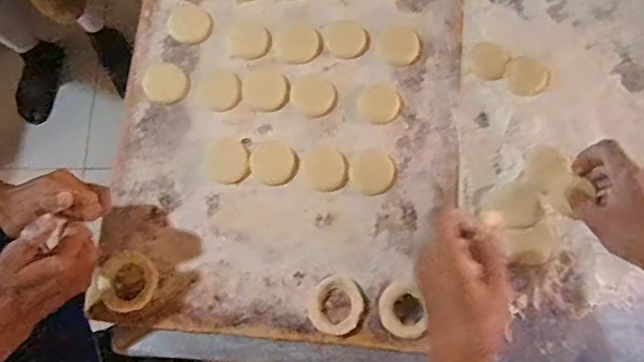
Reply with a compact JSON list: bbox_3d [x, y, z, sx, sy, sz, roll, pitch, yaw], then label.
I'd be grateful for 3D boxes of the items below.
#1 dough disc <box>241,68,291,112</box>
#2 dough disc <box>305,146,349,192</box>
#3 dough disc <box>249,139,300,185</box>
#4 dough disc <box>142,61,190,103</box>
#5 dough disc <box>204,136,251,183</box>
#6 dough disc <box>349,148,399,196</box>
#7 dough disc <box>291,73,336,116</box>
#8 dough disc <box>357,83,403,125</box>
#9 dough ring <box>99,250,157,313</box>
[{"bbox_3d":[-0.070,-0.116,0.710,0.061,0.004,0.056,-1,75,3],"label":"dough disc"},{"bbox_3d":[0.006,-0.016,0.684,0.050,0.004,0.053,-1,75,3],"label":"dough disc"},{"bbox_3d":[-0.059,-0.023,0.688,0.056,0.004,0.058,-1,75,3],"label":"dough disc"},{"bbox_3d":[-0.201,-0.126,0.719,0.063,0.010,0.052,28,78,10],"label":"dough disc"},{"bbox_3d":[-0.114,-0.025,0.687,0.051,0.005,0.055,-1,75,3],"label":"dough disc"},{"bbox_3d":[0.063,-0.012,0.686,0.058,0.004,0.055,-1,75,3],"label":"dough disc"},{"bbox_3d":[-0.010,-0.109,0.706,0.052,0.005,0.055,-1,75,3],"label":"dough disc"},{"bbox_3d":[0.072,-0.098,0.703,0.052,0.004,0.053,-1,75,3],"label":"dough disc"},{"bbox_3d":[-0.228,0.118,0.658,0.065,0.009,0.070,-1,75,3],"label":"dough ring"}]

